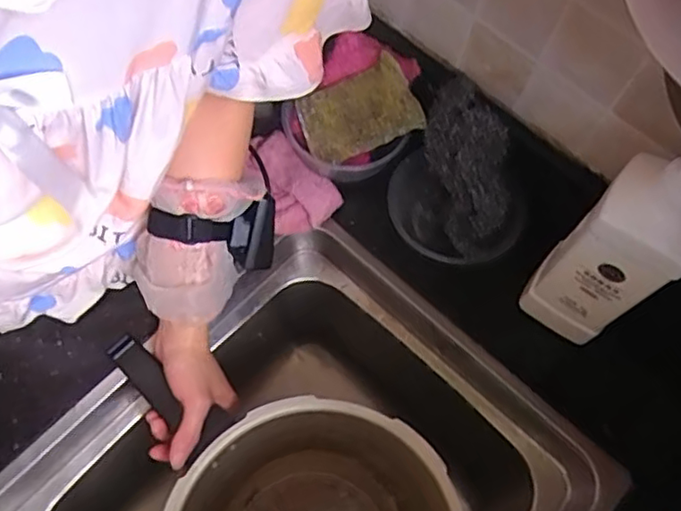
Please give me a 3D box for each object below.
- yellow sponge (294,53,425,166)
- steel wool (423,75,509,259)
[{"bbox_3d":[0.017,-0.146,0.651,0.117,0.018,0.079,-26,94,13],"label":"yellow sponge"},{"bbox_3d":[0.129,-0.087,0.632,0.063,0.063,0.171,-12,102,-4],"label":"steel wool"}]

